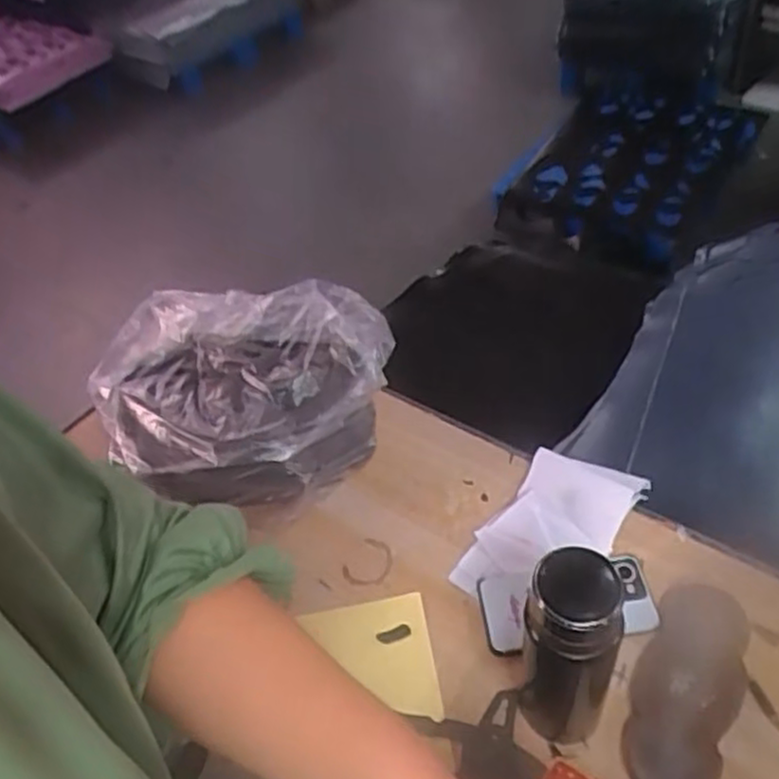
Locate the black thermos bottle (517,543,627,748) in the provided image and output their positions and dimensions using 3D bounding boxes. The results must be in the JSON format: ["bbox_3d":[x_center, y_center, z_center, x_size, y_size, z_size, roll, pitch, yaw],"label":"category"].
[{"bbox_3d":[0.150,0.214,0.590,0.076,0.226,0.071,-3,52,4],"label":"black thermos bottle"}]

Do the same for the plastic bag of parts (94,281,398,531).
[{"bbox_3d":[-0.171,0.004,0.877,0.352,0.125,0.280,-16,52,-6],"label":"plastic bag of parts"}]

